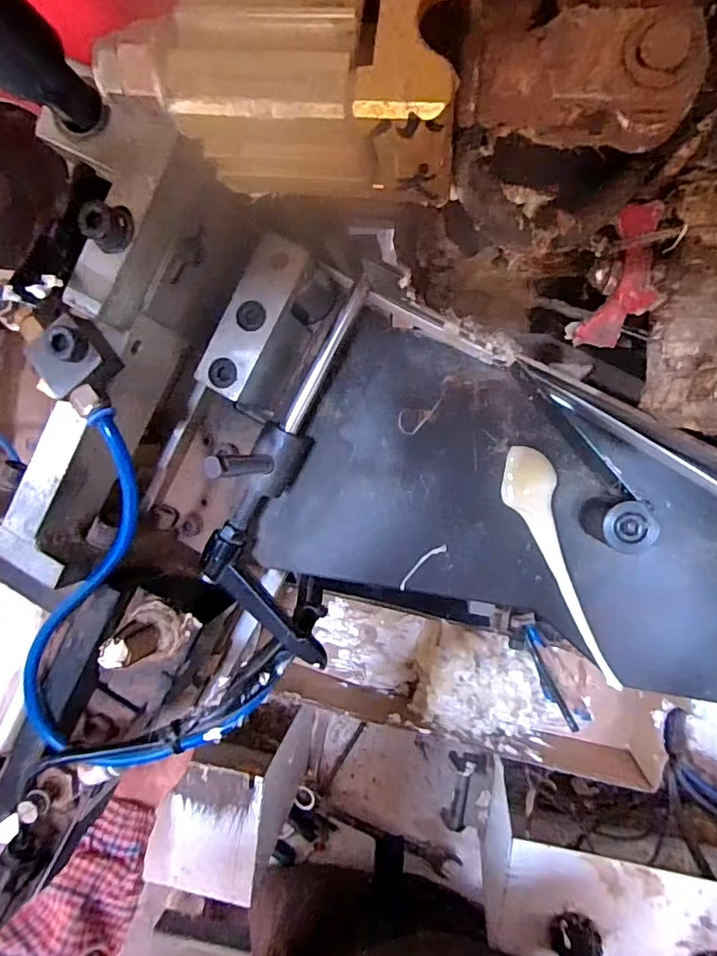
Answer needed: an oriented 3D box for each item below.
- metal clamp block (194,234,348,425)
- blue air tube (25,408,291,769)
[{"bbox_3d":[-0.044,-0.077,0.276,0.030,0.063,0.084,27,95,7],"label":"metal clamp block"},{"bbox_3d":[-0.118,0.071,0.255,0.114,0.050,0.154,-19,105,11],"label":"blue air tube"}]

